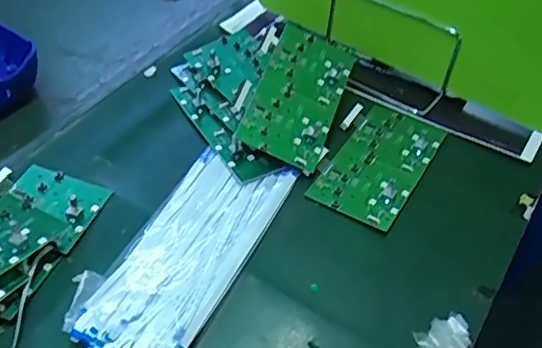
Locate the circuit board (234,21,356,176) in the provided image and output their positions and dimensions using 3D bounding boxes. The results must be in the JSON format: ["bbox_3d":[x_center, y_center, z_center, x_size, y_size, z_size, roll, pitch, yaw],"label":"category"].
[{"bbox_3d":[0.029,-0.081,0.578,0.080,0.014,0.162,24,58,-1],"label":"circuit board"}]

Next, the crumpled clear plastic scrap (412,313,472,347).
[{"bbox_3d":[0.121,0.118,0.410,0.039,0.047,0.019,28,50,21],"label":"crumpled clear plastic scrap"}]

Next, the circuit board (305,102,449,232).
[{"bbox_3d":[0.099,-0.017,0.557,0.092,0.012,0.153,26,50,19],"label":"circuit board"}]

